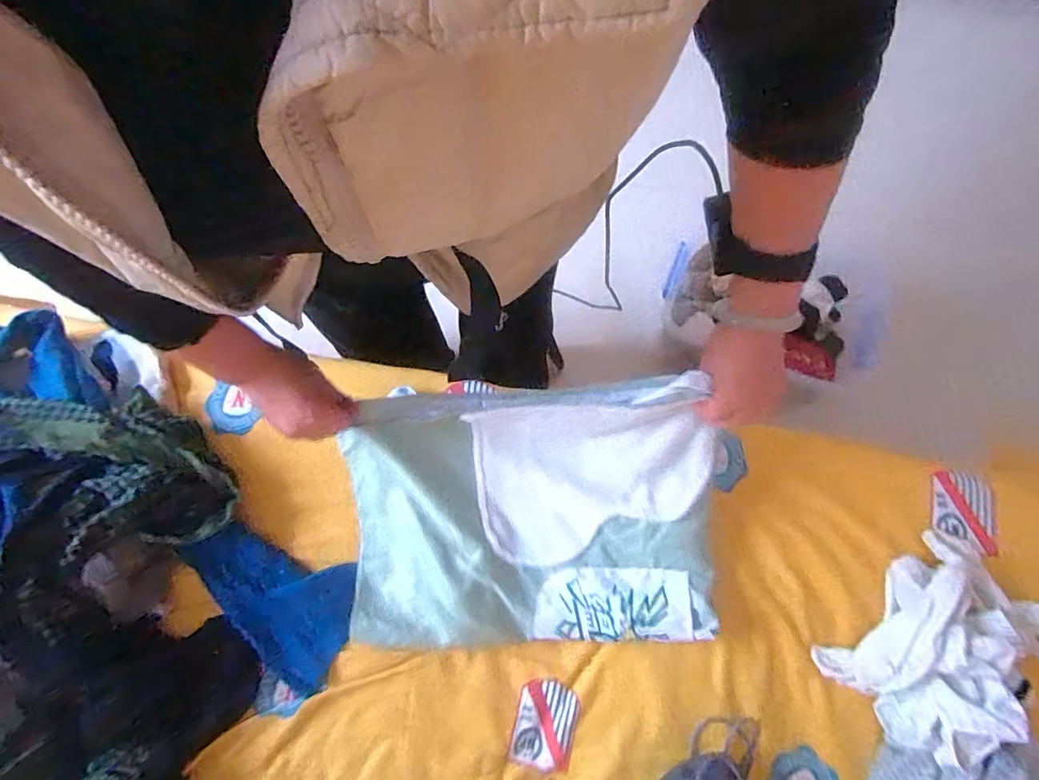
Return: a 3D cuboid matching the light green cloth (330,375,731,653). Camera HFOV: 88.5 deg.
[{"bbox_3d":[0.008,0.136,0.561,0.383,0.151,0.248,-1,73,-2],"label":"light green cloth"}]

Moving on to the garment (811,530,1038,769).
[{"bbox_3d":[0.448,0.268,0.547,0.219,0.087,0.170,-36,77,-8],"label":"garment"}]

